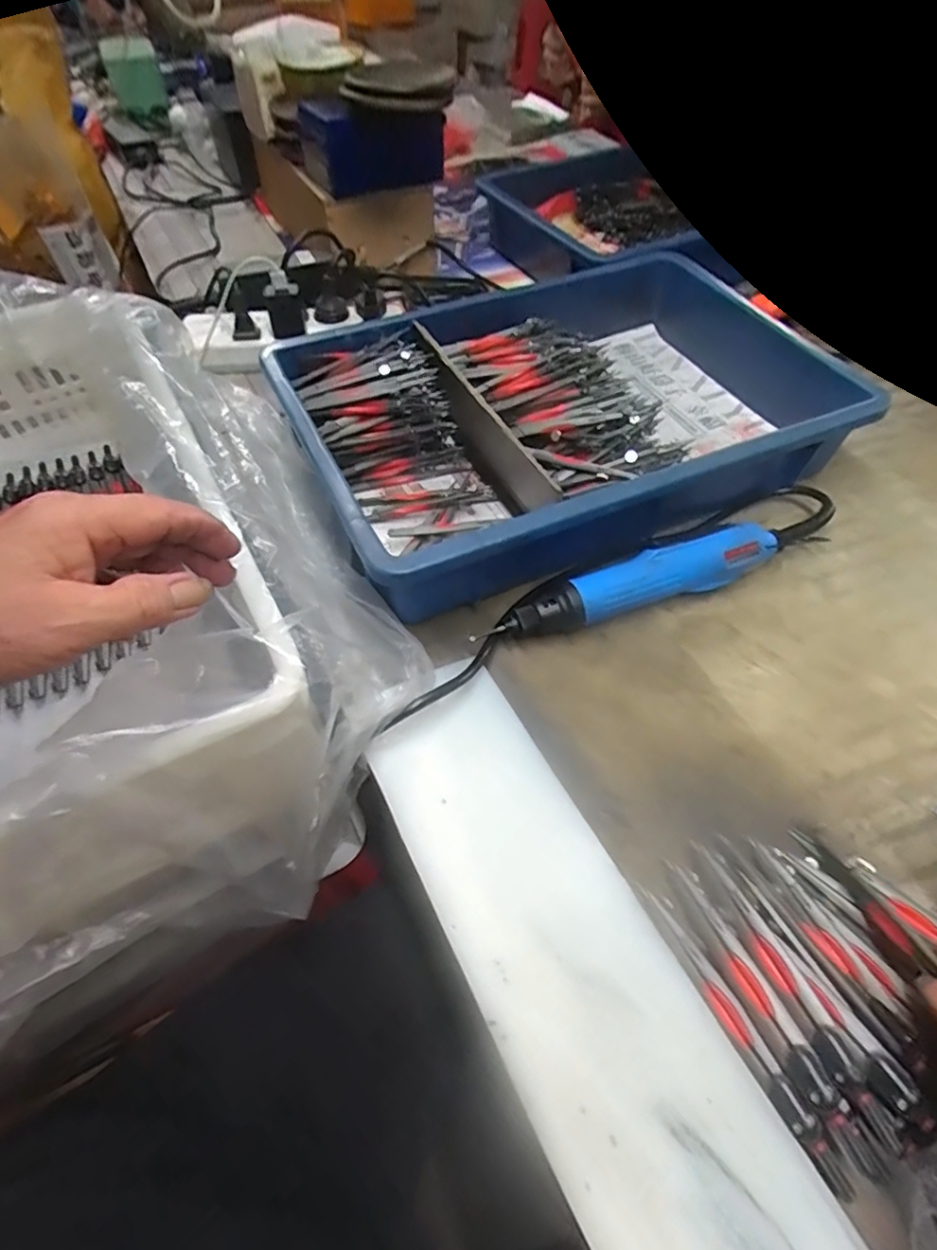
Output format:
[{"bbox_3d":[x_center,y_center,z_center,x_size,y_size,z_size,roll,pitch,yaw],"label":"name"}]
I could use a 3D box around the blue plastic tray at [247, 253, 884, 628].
[{"bbox_3d":[0.079,-0.191,0.509,0.437,0.077,0.301,-21,57,-16],"label":"blue plastic tray"}]

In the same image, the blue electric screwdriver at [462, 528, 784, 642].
[{"bbox_3d":[0.115,-0.026,0.418,0.221,0.036,0.029,-16,55,-12],"label":"blue electric screwdriver"}]

